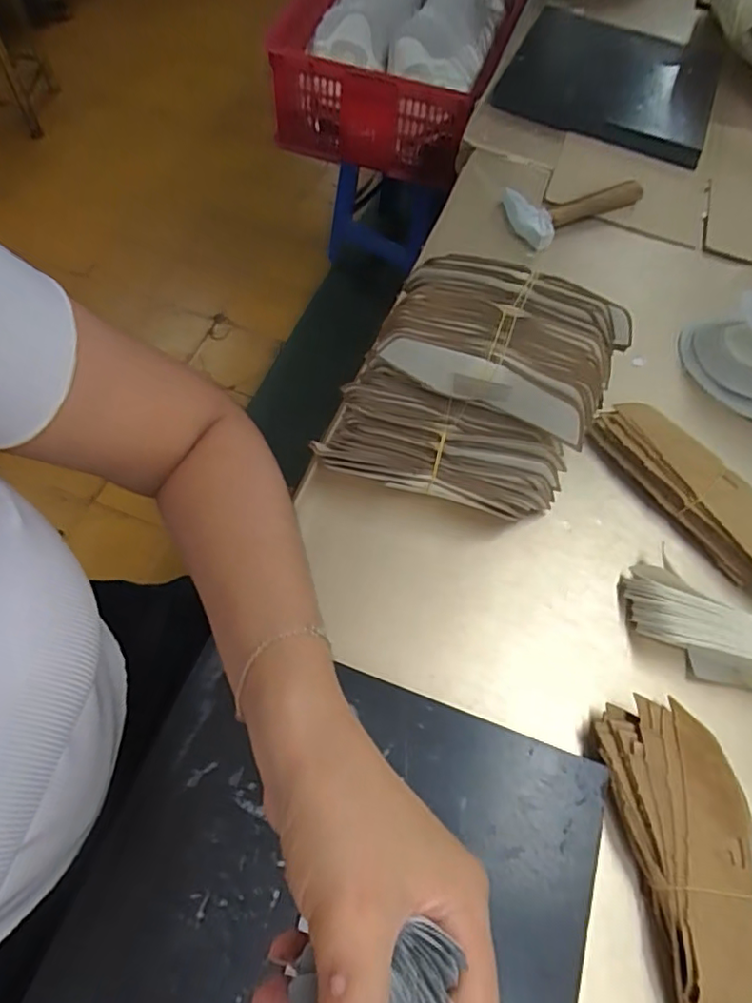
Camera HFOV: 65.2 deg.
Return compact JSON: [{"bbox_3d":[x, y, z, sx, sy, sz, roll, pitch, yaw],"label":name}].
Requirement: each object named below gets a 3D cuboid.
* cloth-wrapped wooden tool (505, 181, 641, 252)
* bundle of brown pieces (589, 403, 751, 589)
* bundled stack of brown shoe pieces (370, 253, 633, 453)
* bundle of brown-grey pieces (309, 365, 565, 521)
[{"bbox_3d":[0.244,-0.382,0.755,0.191,0.036,0.089,-29,68,-19],"label":"cloth-wrapped wooden tool"},{"bbox_3d":[0.293,-0.011,0.542,0.065,0.038,0.205,-30,68,-20],"label":"bundle of brown pieces"},{"bbox_3d":[0.113,-0.144,0.524,0.205,0.068,0.128,22,62,7],"label":"bundled stack of brown shoe pieces"},{"bbox_3d":[0.057,-0.041,0.528,0.210,0.062,0.105,25,62,8],"label":"bundle of brown-grey pieces"}]

